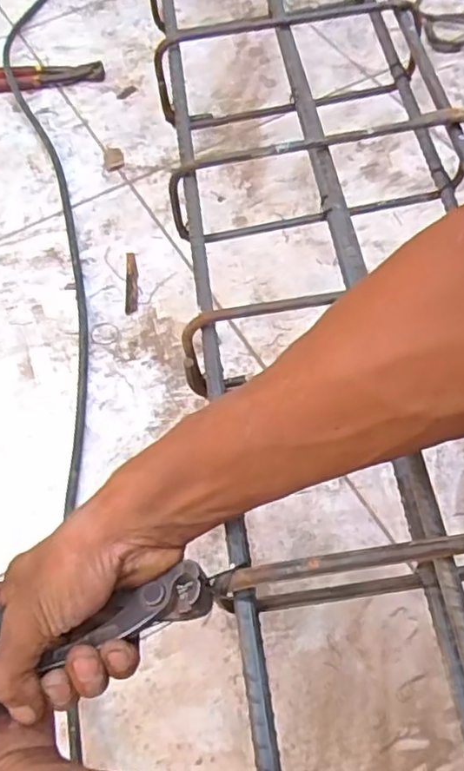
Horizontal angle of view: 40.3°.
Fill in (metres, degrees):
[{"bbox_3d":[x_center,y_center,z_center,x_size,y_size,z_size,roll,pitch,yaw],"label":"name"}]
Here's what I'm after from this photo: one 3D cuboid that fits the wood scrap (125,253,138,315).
[{"bbox_3d":[-0.120,-0.123,0.756,0.014,0.005,0.088,-4,61,0],"label":"wood scrap"}]

